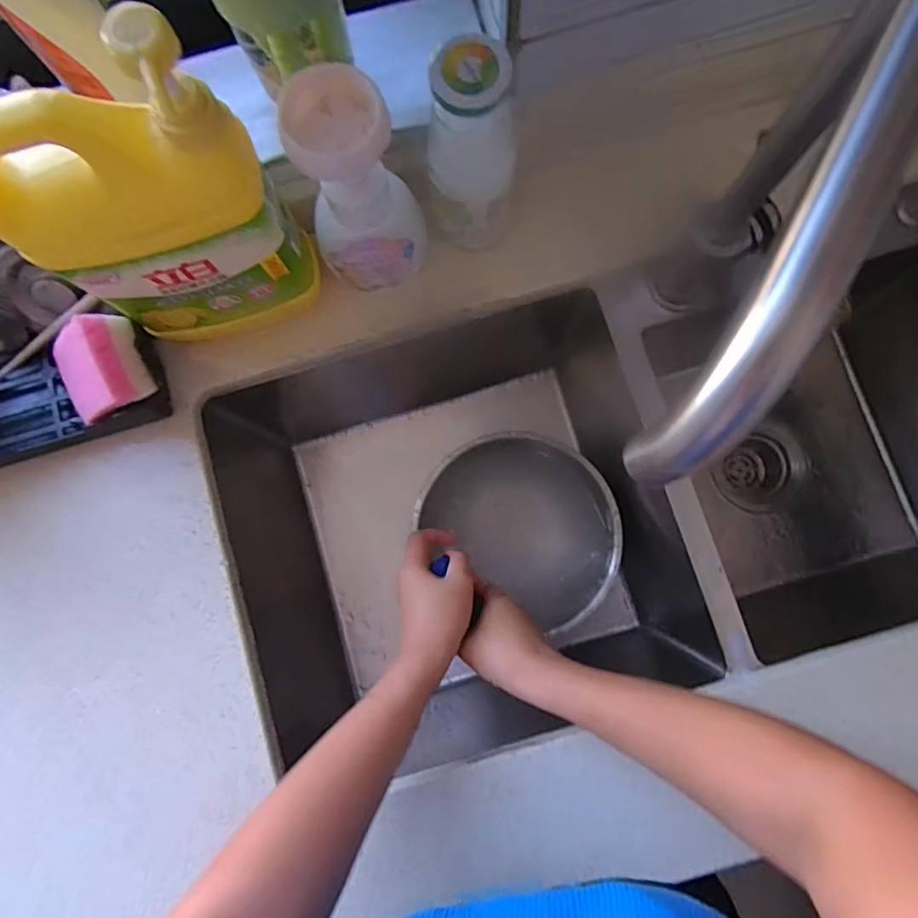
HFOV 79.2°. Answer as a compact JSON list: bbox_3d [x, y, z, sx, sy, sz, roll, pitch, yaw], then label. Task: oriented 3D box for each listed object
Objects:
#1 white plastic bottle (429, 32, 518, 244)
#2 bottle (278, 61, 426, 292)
[{"bbox_3d":[0.005,-0.211,0.393,0.065,0.141,0.058,-2,83,3],"label":"white plastic bottle"},{"bbox_3d":[-0.070,-0.182,0.393,0.063,0.158,0.069,0,83,3],"label":"bottle"}]

